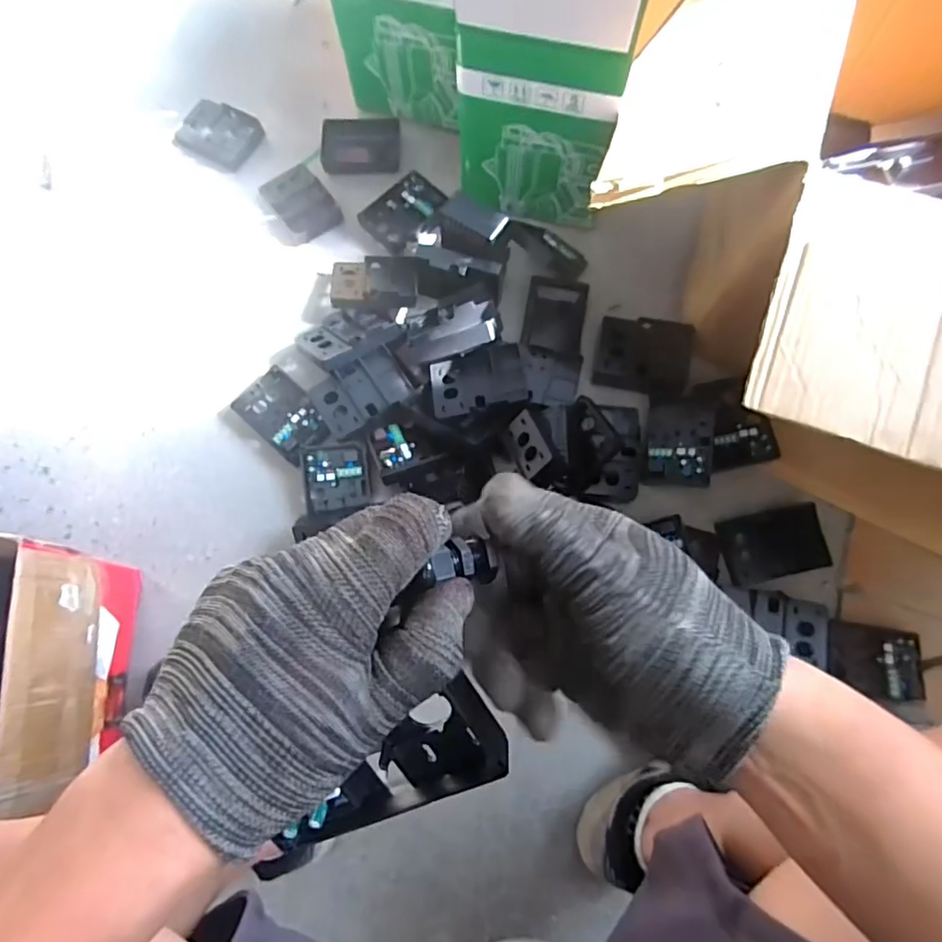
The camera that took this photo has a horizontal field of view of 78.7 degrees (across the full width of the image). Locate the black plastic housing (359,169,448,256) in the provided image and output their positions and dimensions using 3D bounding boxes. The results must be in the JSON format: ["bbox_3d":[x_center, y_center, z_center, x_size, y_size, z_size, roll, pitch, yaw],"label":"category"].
[{"bbox_3d":[-0.105,-0.409,0.905,0.086,0.026,0.120,42,80,9],"label":"black plastic housing"}]

